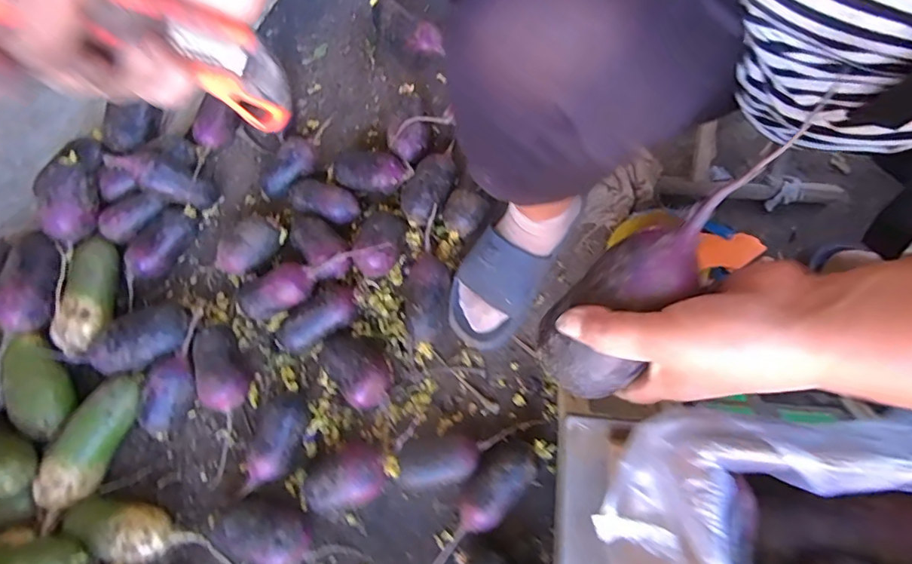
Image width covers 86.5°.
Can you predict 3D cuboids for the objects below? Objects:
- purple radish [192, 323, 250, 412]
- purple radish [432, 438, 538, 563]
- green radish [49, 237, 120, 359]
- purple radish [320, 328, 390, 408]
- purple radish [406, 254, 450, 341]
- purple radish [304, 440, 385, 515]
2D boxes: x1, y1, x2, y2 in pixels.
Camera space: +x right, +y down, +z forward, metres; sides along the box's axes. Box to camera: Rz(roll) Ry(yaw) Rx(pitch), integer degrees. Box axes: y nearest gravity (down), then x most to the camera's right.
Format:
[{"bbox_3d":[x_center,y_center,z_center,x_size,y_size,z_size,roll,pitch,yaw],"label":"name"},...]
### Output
[{"bbox_3d":[-0.314,0.109,0.640,0.056,0.055,0.120,-21,72,-1],"label":"purple radish"},{"bbox_3d":[0.019,0.276,0.575,0.059,0.053,0.208,38,80,15],"label":"purple radish"},{"bbox_3d":[-0.523,0.015,0.685,0.054,0.052,0.172,-8,72,4],"label":"green radish"},{"bbox_3d":[-0.131,0.111,0.634,0.069,0.058,0.110,-41,73,-7],"label":"purple radish"},{"bbox_3d":[-0.038,0.020,0.656,0.060,0.050,0.118,-3,72,6],"label":"purple radish"},{"bbox_3d":[-0.136,0.241,0.596,0.104,0.054,0.075,-29,72,-3],"label":"purple radish"}]

